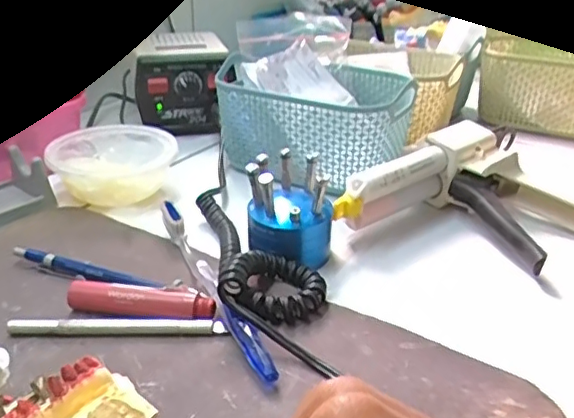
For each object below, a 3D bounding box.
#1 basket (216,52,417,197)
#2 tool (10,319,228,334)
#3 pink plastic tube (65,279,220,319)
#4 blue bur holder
[{"bbox_3d":[0.027,-0.079,0.548,0.172,0.091,0.119,19,32,29],"label":"basket"},{"bbox_3d":[-0.097,0.067,0.341,0.120,0.008,0.010,0,28,-4],"label":"tool"},{"bbox_3d":[-0.086,0.057,0.351,0.089,0.018,0.014,5,28,6],"label":"pink plastic tube"},{"bbox_3d":[0.002,-0.001,0.414,0.058,0.067,0.057,4,28,3],"label":"blue bur holder"}]

